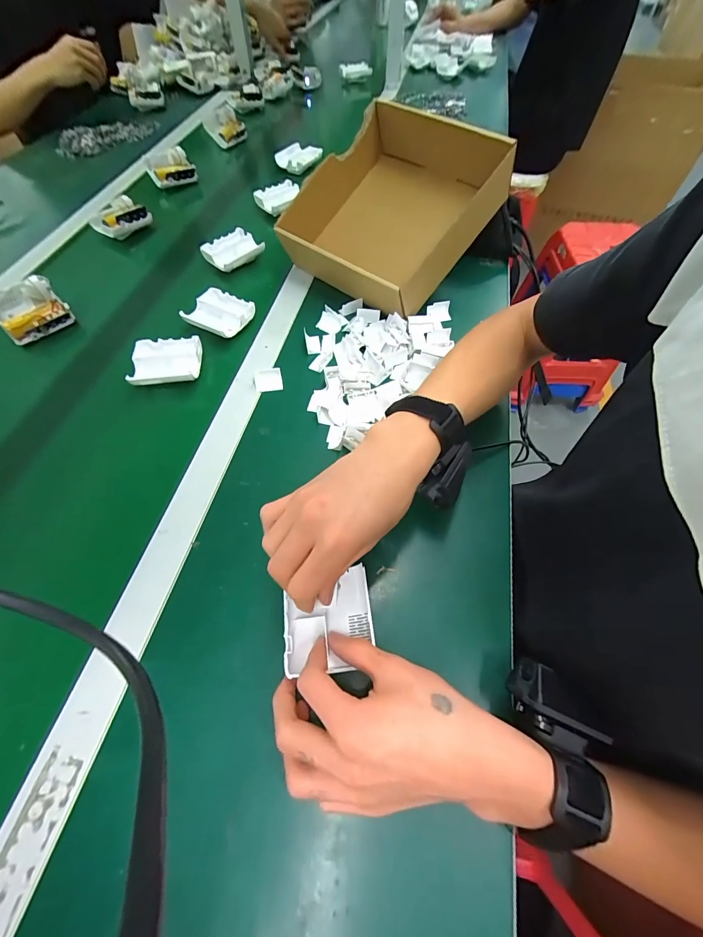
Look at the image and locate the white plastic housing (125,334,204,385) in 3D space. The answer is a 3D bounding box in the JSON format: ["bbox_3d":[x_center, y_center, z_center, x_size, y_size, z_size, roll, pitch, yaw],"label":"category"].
[{"bbox_3d":[-0.230,-0.134,0.449,0.080,0.017,0.066,-5,60,-6],"label":"white plastic housing"}]

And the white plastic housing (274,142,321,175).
[{"bbox_3d":[-0.113,-0.655,0.756,0.086,0.032,0.063,28,62,14],"label":"white plastic housing"}]

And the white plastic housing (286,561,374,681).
[{"bbox_3d":[-0.018,0.124,0.294,0.068,0.024,0.073,-7,61,-2],"label":"white plastic housing"}]

